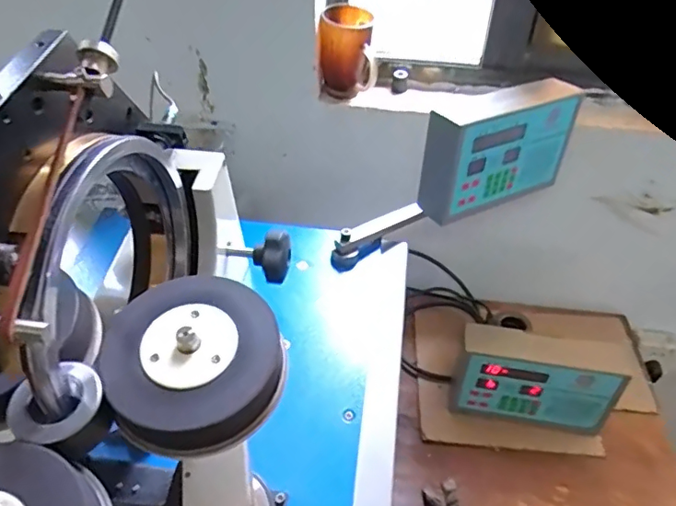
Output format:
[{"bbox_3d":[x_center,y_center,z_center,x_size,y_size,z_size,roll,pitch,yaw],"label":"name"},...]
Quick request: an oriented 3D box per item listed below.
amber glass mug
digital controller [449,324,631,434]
[{"bbox_3d":[0.017,-0.305,0.831,0.090,0.125,0.074,5,42,4],"label":"amber glass mug"},{"bbox_3d":[0.291,0.195,0.801,0.227,0.165,0.069,13,43,12],"label":"digital controller"}]

